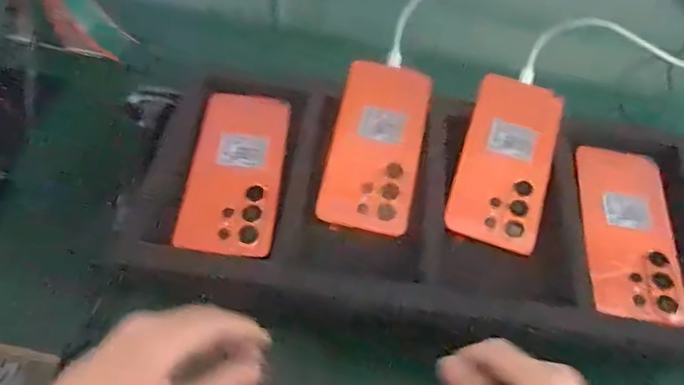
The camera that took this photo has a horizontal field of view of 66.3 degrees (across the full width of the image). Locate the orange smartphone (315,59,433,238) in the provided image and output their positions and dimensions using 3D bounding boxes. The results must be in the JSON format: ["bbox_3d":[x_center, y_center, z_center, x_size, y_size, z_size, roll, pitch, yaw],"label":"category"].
[{"bbox_3d":[0.032,-0.045,0.472,0.079,0.009,0.165,12,67,3],"label":"orange smartphone"}]

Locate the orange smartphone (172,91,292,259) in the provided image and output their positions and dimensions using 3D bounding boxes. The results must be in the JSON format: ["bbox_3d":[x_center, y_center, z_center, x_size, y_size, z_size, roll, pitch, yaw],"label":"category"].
[{"bbox_3d":[-0.092,-0.023,0.461,0.077,0.006,0.164,6,57,-2],"label":"orange smartphone"}]

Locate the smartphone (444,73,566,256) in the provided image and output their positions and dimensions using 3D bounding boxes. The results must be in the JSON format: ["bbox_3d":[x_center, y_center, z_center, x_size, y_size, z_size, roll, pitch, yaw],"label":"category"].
[{"bbox_3d":[0.149,-0.031,0.473,0.079,0.004,0.168,17,67,7],"label":"smartphone"}]

